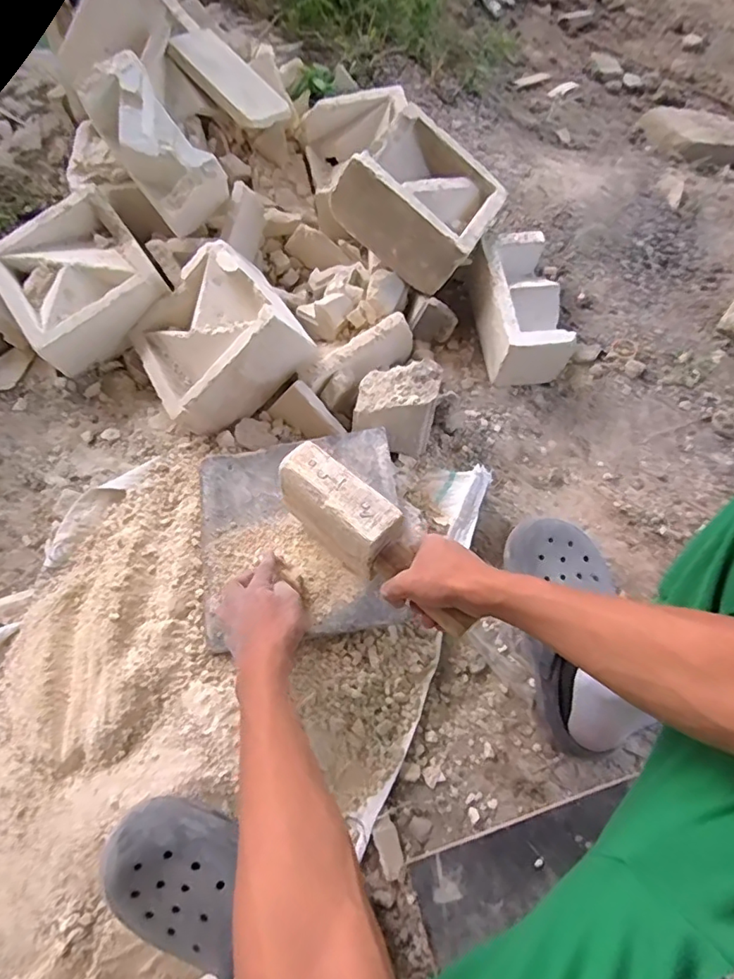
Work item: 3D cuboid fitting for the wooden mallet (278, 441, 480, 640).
[{"bbox_3d":[0.007,0.055,0.560,0.243,0.078,0.063,43,74,14],"label":"wooden mallet"}]

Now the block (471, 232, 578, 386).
[{"bbox_3d":[0.226,-0.270,0.813,0.108,0.103,0.198,-10,69,-4],"label":"block"}]

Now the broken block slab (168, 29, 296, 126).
[{"bbox_3d":[-0.223,-0.675,0.900,0.189,0.024,0.098,42,65,-5],"label":"broken block slab"}]

